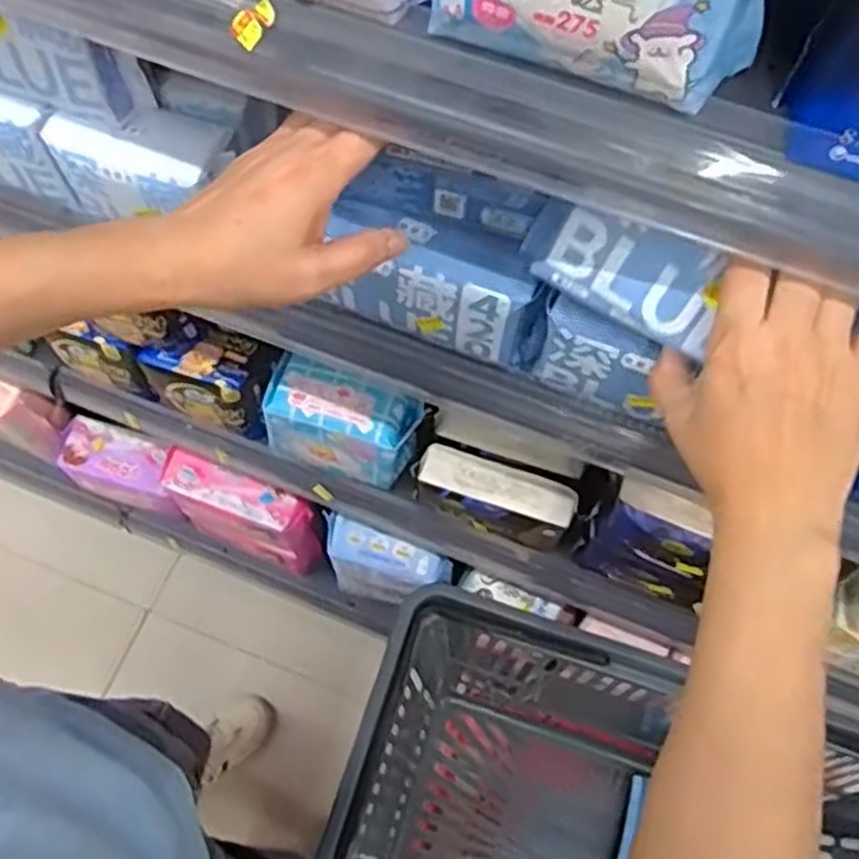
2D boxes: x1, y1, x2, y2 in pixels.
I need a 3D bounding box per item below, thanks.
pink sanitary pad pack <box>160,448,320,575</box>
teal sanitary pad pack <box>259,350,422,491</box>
[{"bbox_3d":[-0.247,0.112,1.064,0.204,0.164,0.060,23,67,8],"label":"pink sanitary pad pack"},{"bbox_3d":[-0.085,-0.007,0.798,0.144,0.094,0.068,16,67,5],"label":"teal sanitary pad pack"}]

